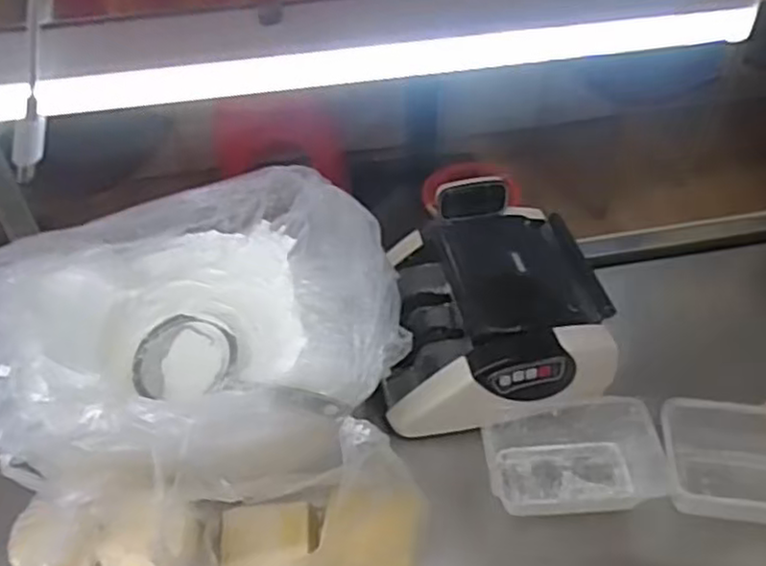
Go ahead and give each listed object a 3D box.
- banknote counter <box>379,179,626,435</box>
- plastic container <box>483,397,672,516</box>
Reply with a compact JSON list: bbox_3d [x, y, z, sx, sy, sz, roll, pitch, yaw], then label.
[{"bbox_3d":[0.117,0.020,0.774,0.219,0.142,0.230,-2,46,0],"label":"banknote counter"},{"bbox_3d":[0.190,0.176,0.728,0.170,0.059,0.098,-1,46,0],"label":"plastic container"}]

